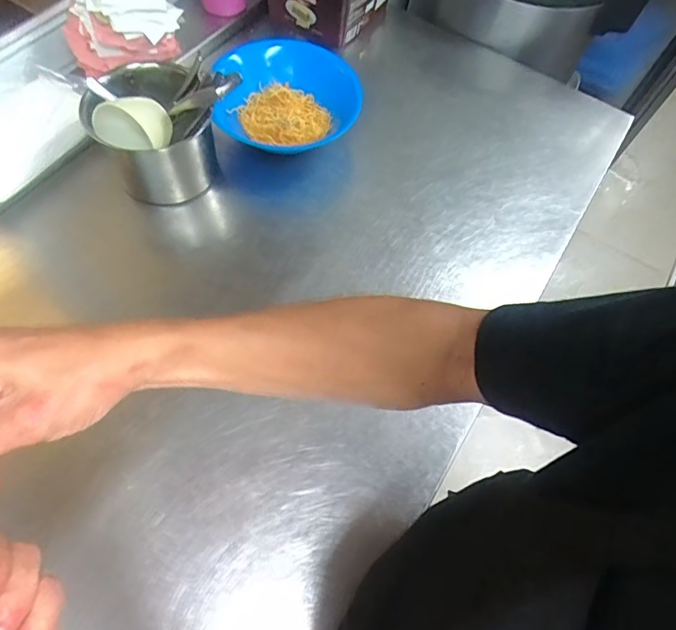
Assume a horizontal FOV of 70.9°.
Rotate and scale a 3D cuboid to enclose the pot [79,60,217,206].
[{"bbox_3d":[-0.249,-0.243,0.654,0.142,0.144,0.132,-33,70,-19],"label":"pot"}]

